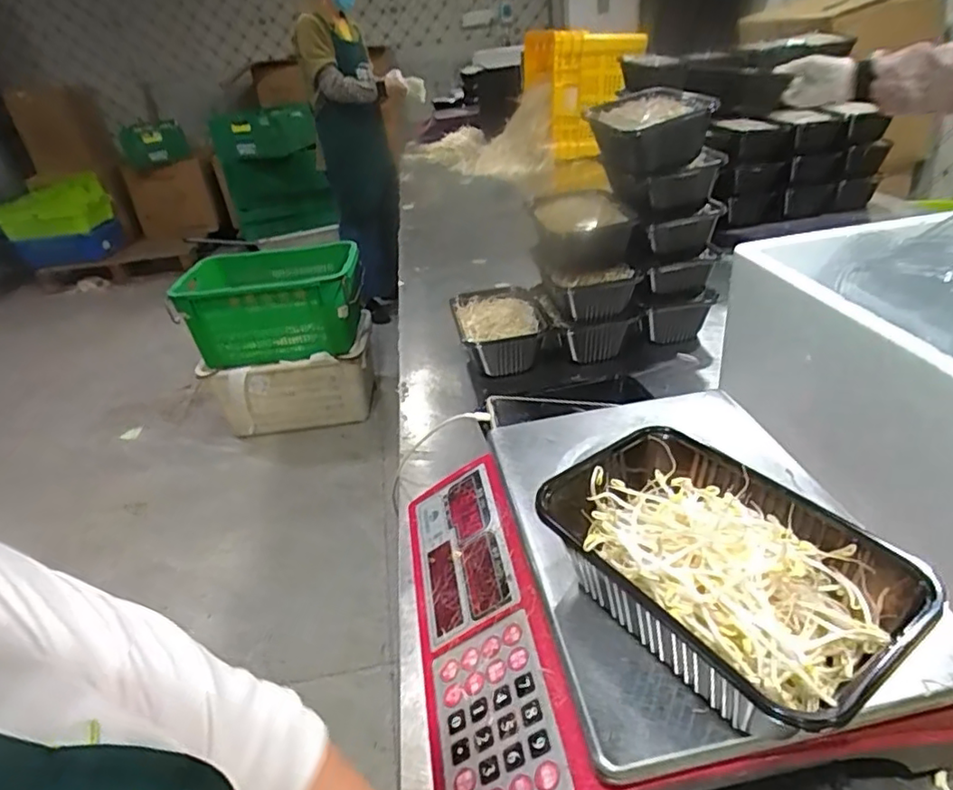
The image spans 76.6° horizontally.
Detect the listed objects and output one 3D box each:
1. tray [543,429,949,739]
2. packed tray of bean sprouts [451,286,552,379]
[{"bbox_3d":[0.127,0.099,0.340,0.126,0.067,0.185,-25,35,-26],"label":"tray"},{"bbox_3d":[0.035,-0.091,0.899,0.123,0.074,0.182,-10,31,-5],"label":"packed tray of bean sprouts"}]

